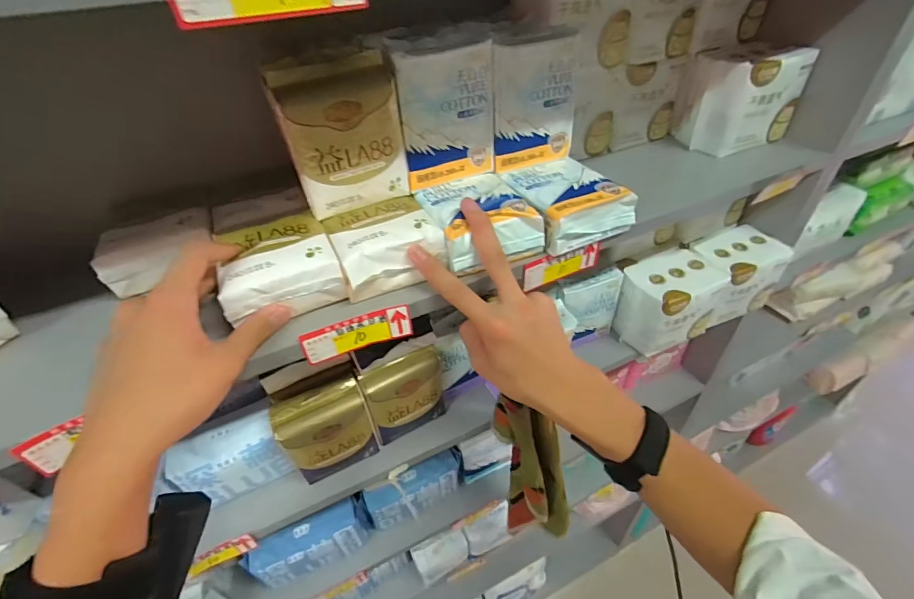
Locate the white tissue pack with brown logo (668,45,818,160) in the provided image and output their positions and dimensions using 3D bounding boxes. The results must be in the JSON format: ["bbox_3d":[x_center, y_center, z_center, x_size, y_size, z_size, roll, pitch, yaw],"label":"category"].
[{"bbox_3d":[0.366,-0.265,0.543,0.123,0.107,0.091,-17,43,-14],"label":"white tissue pack with brown logo"}]

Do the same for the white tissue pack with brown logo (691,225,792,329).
[{"bbox_3d":[0.417,-0.037,0.636,0.123,0.096,0.085,-17,43,-14],"label":"white tissue pack with brown logo"}]

